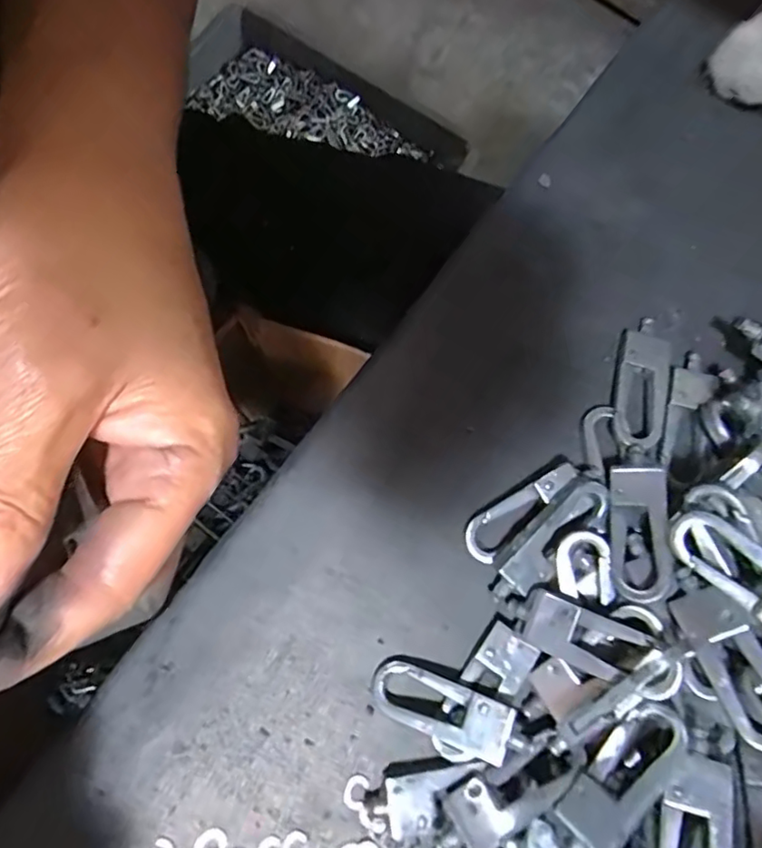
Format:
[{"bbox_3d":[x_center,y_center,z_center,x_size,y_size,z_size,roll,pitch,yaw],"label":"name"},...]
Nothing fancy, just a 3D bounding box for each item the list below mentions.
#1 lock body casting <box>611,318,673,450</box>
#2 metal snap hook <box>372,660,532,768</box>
[{"bbox_3d":[0.081,-0.012,0.185,0.016,0.006,0.042,14,77,3],"label":"lock body casting"},{"bbox_3d":[0.018,0.079,0.160,0.042,0.006,0.018,18,77,16],"label":"metal snap hook"}]

